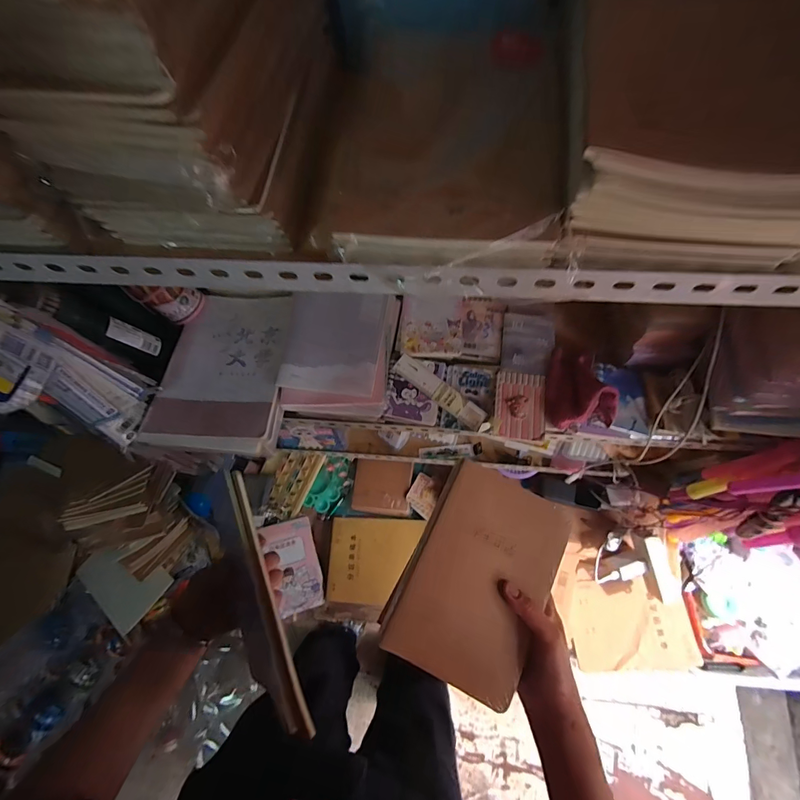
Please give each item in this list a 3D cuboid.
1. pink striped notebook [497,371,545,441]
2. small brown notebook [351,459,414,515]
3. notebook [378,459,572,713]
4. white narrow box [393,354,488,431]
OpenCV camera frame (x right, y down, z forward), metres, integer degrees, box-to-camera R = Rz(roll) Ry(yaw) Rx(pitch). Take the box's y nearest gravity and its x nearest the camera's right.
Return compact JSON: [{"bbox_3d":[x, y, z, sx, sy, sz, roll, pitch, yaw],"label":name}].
[{"bbox_3d":[0.186,0.007,0.590,0.070,0.005,0.105,5,69,3],"label":"pink striped notebook"},{"bbox_3d":[-0.045,0.218,0.973,0.144,0.007,0.129,4,82,6],"label":"small brown notebook"},{"bbox_3d":[0.085,0.183,0.407,0.142,0.023,0.207,26,72,11],"label":"notebook"},{"bbox_3d":[0.062,-0.013,0.597,0.158,0.020,0.034,36,74,14],"label":"white narrow box"}]

